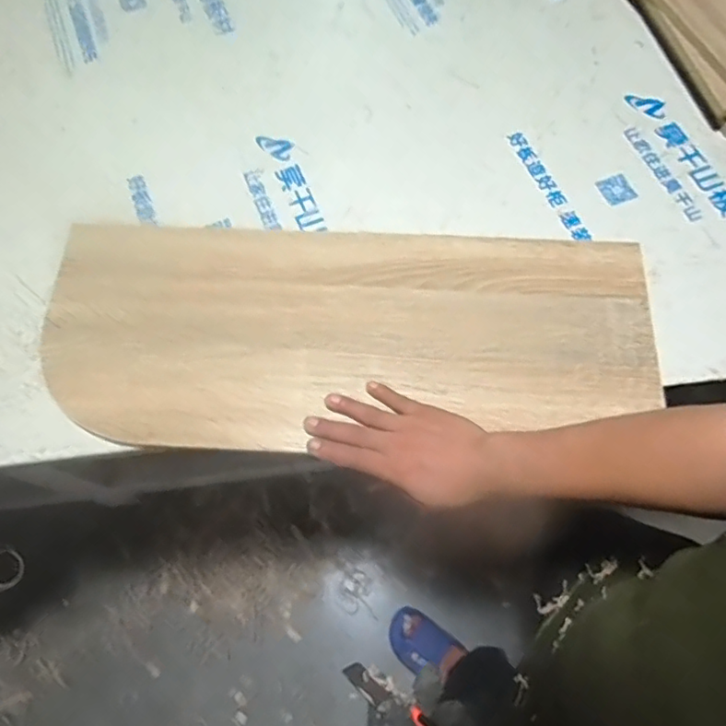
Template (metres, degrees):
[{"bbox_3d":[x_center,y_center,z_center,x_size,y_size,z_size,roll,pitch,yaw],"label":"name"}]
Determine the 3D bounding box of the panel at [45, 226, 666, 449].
[{"bbox_3d":[-0.018,-0.034,0.547,0.574,0.020,0.223,0,68,3],"label":"panel"}]

